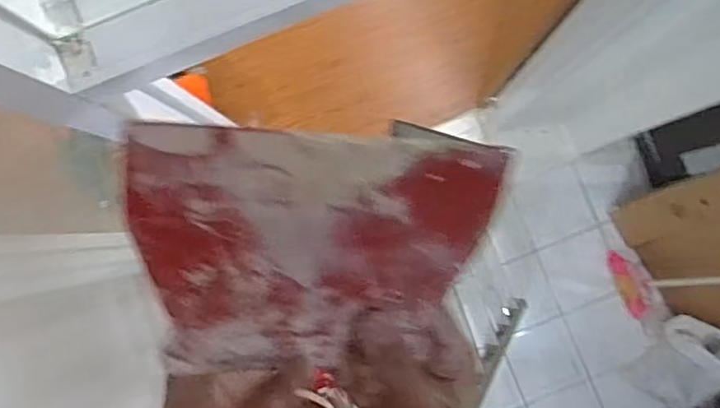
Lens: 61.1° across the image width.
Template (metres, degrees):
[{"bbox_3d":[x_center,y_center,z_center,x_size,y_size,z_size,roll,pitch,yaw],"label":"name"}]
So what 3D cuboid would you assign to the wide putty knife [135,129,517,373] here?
[{"bbox_3d":[-0.018,0.025,0.286,0.165,0.005,0.123,1,116,-17],"label":"wide putty knife"}]

